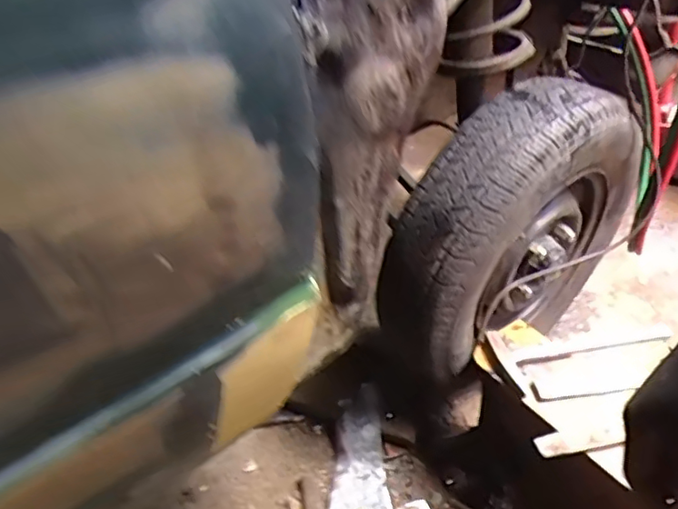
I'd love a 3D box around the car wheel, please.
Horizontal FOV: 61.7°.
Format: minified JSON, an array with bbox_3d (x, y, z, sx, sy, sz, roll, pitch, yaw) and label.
[{"bbox_3d":[0.298,-0.036,0.927,0.487,0.434,0.139,-28,44,-27],"label":"car wheel"}]

